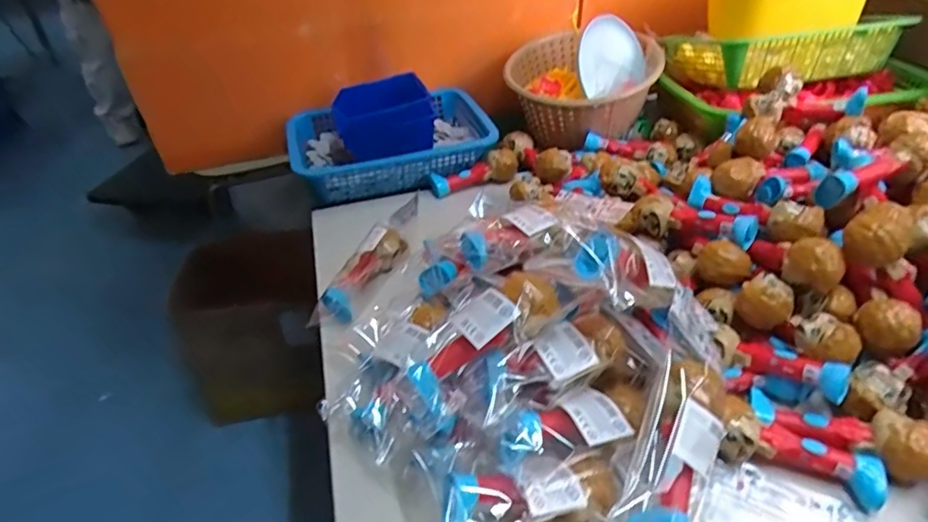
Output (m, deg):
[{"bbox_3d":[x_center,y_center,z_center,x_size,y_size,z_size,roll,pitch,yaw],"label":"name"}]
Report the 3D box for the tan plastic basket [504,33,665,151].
[{"bbox_3d":[0.178,-0.263,0.844,0.214,0.103,0.212,-10,39,-6],"label":"tan plastic basket"}]

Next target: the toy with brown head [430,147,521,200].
[{"bbox_3d":[0.014,-0.125,0.771,0.124,0.041,0.035,-13,39,-10],"label":"toy with brown head"}]

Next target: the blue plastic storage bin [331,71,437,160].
[{"bbox_3d":[-0.118,-0.209,0.814,0.132,0.088,0.130,-14,39,-11],"label":"blue plastic storage bin"}]

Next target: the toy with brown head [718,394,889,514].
[{"bbox_3d":[0.247,0.140,0.406,0.107,0.038,0.033,13,42,21],"label":"toy with brown head"}]

